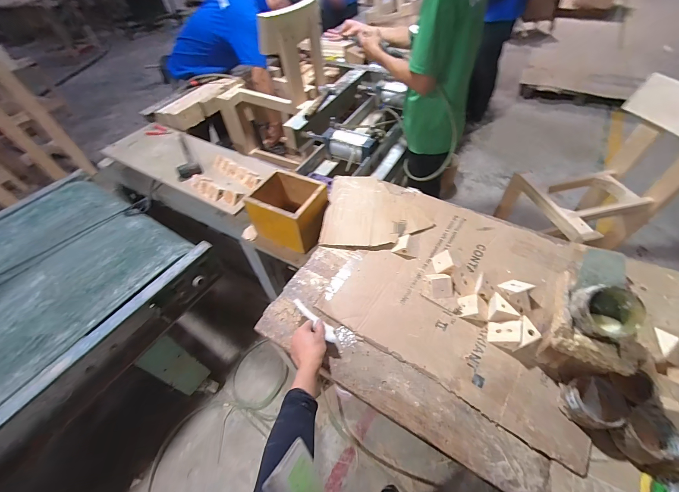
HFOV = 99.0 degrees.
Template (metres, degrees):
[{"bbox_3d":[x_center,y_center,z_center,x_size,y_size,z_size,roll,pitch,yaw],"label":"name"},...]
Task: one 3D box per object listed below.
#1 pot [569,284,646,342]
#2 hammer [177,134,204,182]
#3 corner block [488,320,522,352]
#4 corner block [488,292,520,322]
[{"bbox_3d":[0.439,0.110,0.487,0.077,0.066,0.089,-13,52,-7],"label":"pot"},{"bbox_3d":[-0.661,-0.393,1.197,0.095,0.046,0.340,-27,55,-18],"label":"hammer"},{"bbox_3d":[0.361,0.191,0.637,0.055,0.048,0.056,13,54,14],"label":"corner block"},{"bbox_3d":[0.375,0.146,0.667,0.050,0.056,0.061,6,52,9],"label":"corner block"}]

